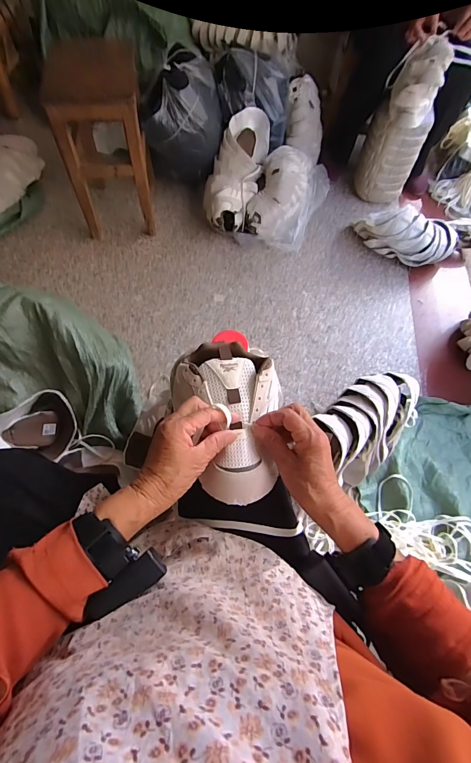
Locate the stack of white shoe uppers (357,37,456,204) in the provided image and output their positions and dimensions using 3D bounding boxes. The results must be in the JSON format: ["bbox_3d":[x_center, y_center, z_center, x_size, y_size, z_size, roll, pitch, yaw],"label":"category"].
[{"bbox_3d":[0.567,-0.859,1.193,0.161,0.460,0.147,-6,63,-7],"label":"stack of white shoe uppers"}]

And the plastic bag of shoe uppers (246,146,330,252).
[{"bbox_3d":[0.187,-0.646,1.212,0.226,0.171,0.361,20,63,6],"label":"plastic bag of shoe uppers"}]

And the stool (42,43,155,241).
[{"bbox_3d":[-0.388,-0.708,1.061,0.228,0.407,0.323,-6,63,-7],"label":"stool"}]

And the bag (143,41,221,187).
[{"bbox_3d":[-0.177,-0.876,1.182,0.256,0.310,0.276,-5,63,-7],"label":"bag"}]

